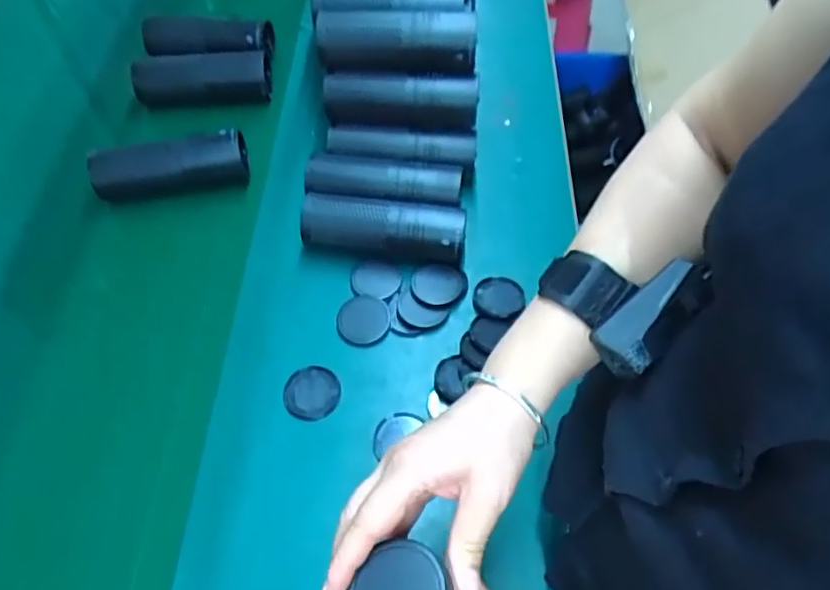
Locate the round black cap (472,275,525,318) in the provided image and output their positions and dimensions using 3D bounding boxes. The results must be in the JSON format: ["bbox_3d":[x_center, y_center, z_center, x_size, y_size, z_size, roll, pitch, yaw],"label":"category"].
[{"bbox_3d":[0.081,0.003,0.598,0.049,0.010,0.050,0,56,0],"label":"round black cap"}]

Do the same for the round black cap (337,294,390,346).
[{"bbox_3d":[-0.049,0.023,0.589,0.049,0.006,0.049,0,56,0],"label":"round black cap"}]

